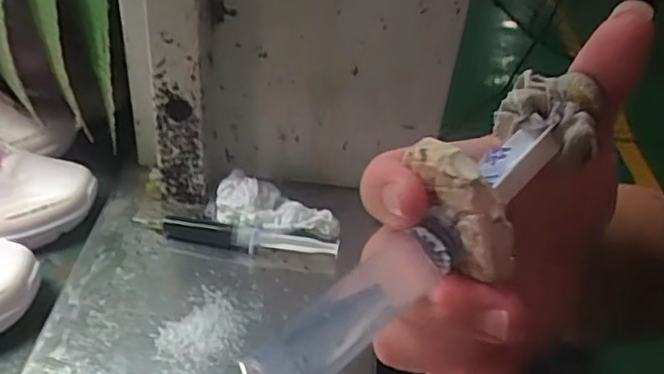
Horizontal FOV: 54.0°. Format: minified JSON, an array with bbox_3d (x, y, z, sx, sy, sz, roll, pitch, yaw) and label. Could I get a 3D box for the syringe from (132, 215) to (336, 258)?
[{"bbox_3d":[-0.078,0.041,0.541,0.167,0.018,0.022,10,38,4],"label":"syringe"}]

